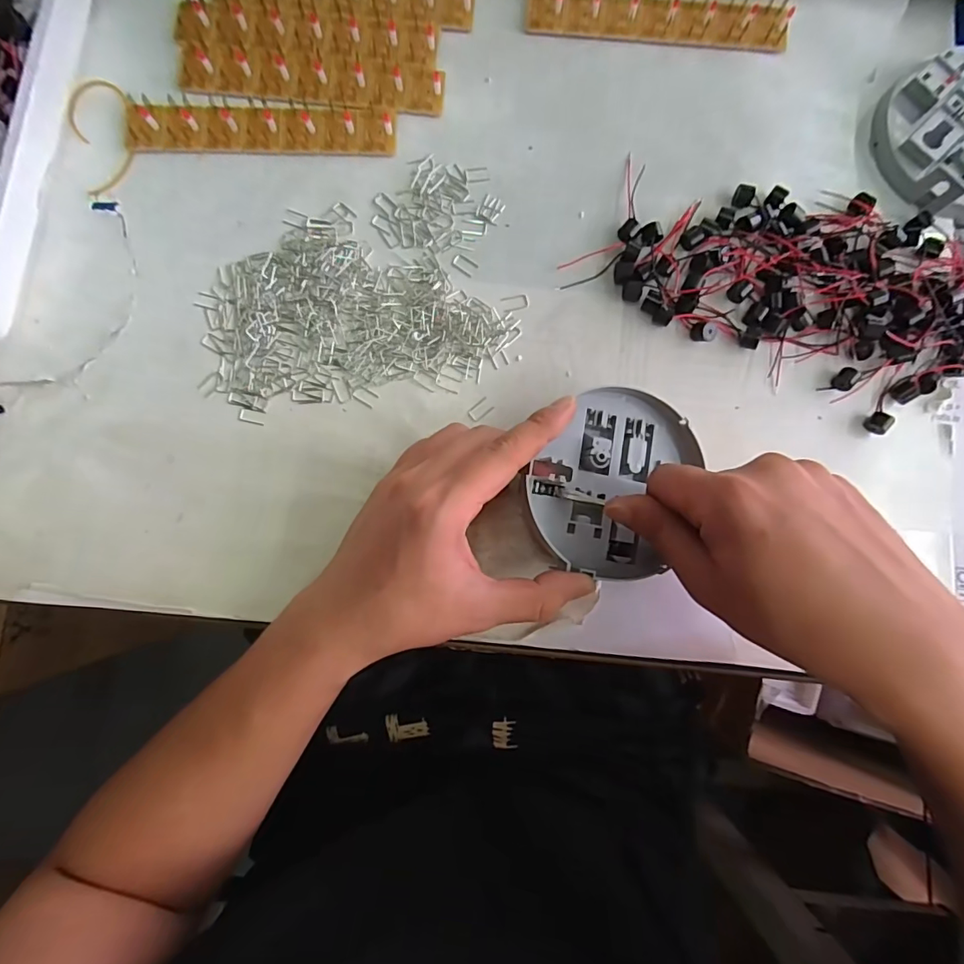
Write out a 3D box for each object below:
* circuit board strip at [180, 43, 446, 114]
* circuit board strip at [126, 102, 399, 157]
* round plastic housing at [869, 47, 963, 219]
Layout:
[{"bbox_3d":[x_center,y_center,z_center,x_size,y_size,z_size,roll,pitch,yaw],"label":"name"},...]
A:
[{"bbox_3d":[-0.106,-0.253,0.310,0.160,0.005,0.033,5,85,0],"label":"circuit board strip"},{"bbox_3d":[-0.135,-0.220,0.306,0.160,0.010,0.028,0,85,-1],"label":"circuit board strip"},{"bbox_3d":[0.298,-0.214,0.303,0.092,0.021,0.094,0,85,-1],"label":"round plastic housing"}]

